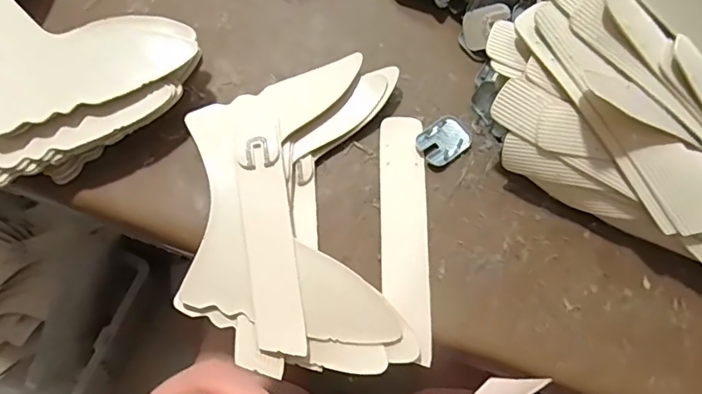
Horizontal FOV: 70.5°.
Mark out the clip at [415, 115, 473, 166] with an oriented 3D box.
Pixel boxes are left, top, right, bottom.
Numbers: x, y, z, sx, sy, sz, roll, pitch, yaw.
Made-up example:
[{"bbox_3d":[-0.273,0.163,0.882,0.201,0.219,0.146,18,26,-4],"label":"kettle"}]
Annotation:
[{"bbox_3d":[0.070,-0.042,0.369,0.038,0.006,0.030,-36,75,-11],"label":"clip"}]

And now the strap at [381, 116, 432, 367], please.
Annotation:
[{"bbox_3d":[0.038,0.023,0.347,0.033,0.004,0.171,1,71,0],"label":"strap"}]

